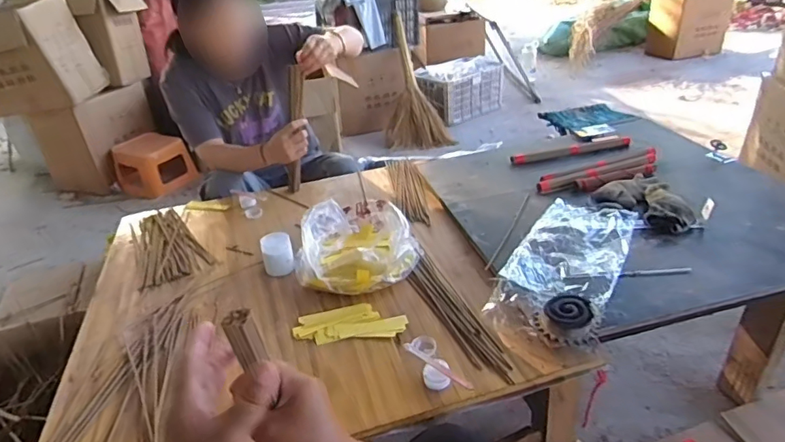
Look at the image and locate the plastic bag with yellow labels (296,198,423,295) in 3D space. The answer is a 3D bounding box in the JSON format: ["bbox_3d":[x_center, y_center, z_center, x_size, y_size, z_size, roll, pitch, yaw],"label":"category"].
[{"bbox_3d":[-0.063,0.042,0.937,0.215,0.080,0.226,-5,30,0],"label":"plastic bag with yellow labels"}]

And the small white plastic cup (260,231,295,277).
[{"bbox_3d":[-0.214,0.063,0.942,0.057,0.064,0.052,-4,30,2],"label":"small white plastic cup"}]

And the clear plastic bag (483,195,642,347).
[{"bbox_3d":[0.321,0.069,0.862,0.212,0.039,0.380,14,35,29],"label":"clear plastic bag"}]

